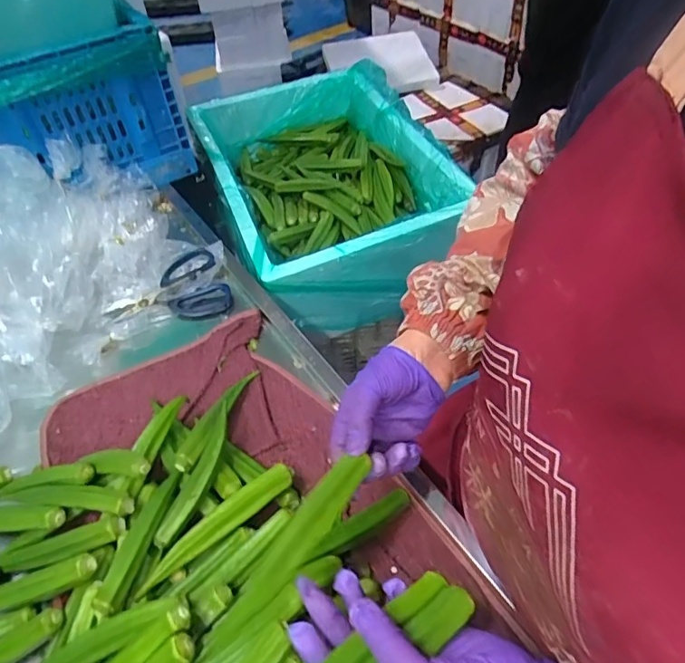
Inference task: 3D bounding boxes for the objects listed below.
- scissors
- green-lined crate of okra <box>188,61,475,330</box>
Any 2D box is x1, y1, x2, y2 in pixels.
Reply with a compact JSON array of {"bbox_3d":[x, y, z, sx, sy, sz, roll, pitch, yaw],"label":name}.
[{"bbox_3d":[-0.227,-0.045,0.654,0.151,0.027,0.100,-25,53,-17],"label":"scissors"},{"bbox_3d":[-0.033,-0.262,0.914,0.359,0.176,0.519,-21,51,-13],"label":"green-lined crate of okra"}]

